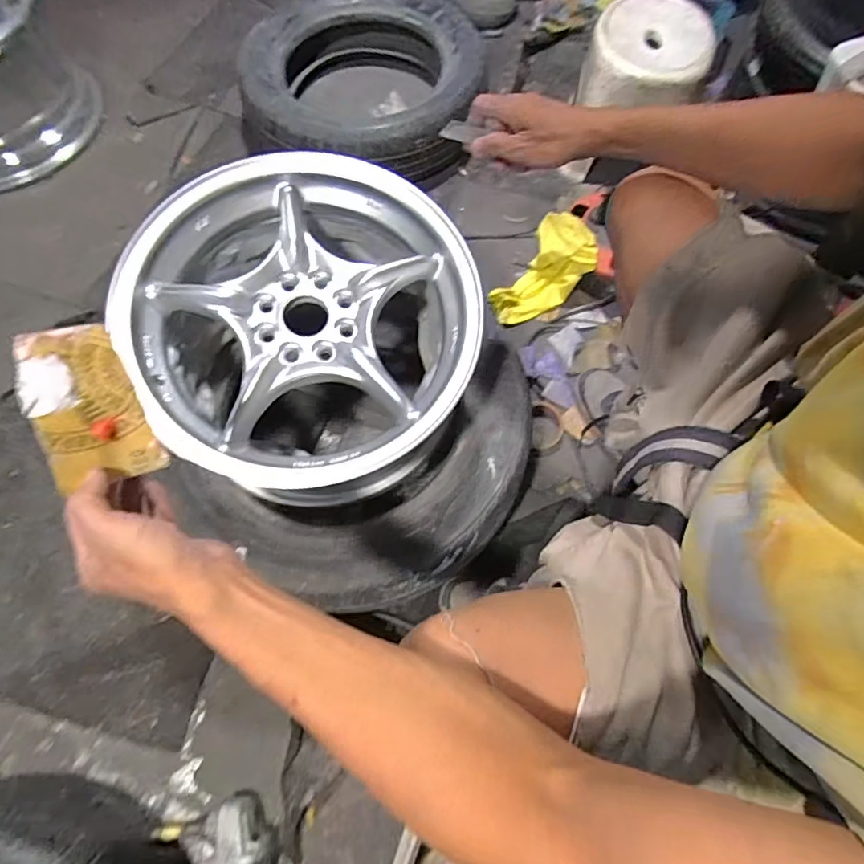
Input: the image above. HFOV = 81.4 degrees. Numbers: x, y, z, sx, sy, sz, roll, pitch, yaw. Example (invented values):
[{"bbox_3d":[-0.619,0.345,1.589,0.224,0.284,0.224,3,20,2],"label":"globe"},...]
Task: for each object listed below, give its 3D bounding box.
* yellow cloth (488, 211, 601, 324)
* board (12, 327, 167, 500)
[{"bbox_3d":[0.208,-0.298,0.948,0.128,0.087,0.226,46,109,18],"label":"yellow cloth"},{"bbox_3d":[-0.244,-0.017,0.355,0.066,0.008,0.112,-28,107,-40],"label":"board"}]

